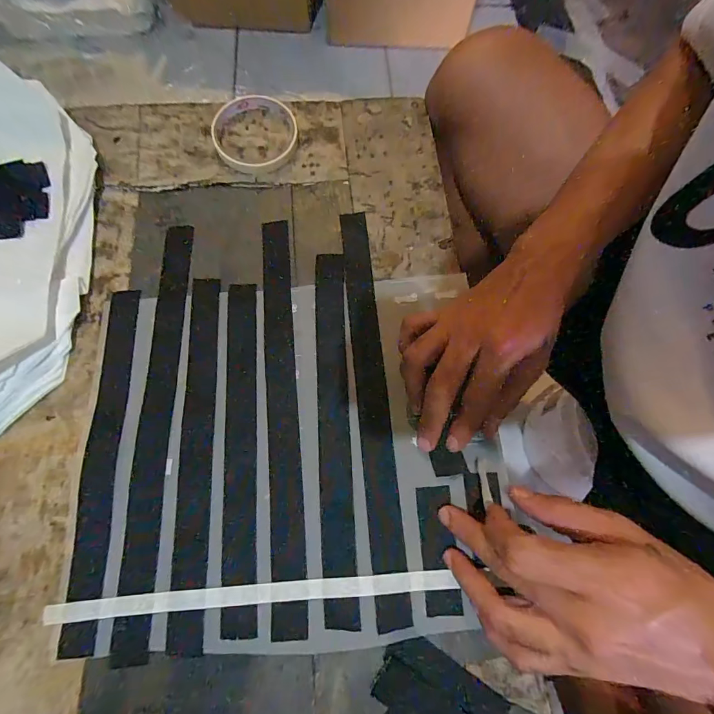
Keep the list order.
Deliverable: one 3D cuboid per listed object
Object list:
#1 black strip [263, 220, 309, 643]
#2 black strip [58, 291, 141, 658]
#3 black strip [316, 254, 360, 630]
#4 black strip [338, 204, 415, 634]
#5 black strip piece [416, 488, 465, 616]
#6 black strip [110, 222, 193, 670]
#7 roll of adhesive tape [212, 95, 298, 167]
[{"bbox_3d":[-0.064,0.031,0.313,0.027,0.010,0.340,-6,71,-2],"label":"black strip"},{"bbox_3d":[-0.204,0.072,0.301,0.028,0.006,0.276,-4,70,-4],"label":"black strip"},{"bbox_3d":[-0.019,0.045,0.304,0.026,0.004,0.295,-3,71,-1],"label":"black strip"},{"bbox_3d":[0.011,0.023,0.314,0.025,0.009,0.341,-5,71,-2],"label":"black strip"},{"bbox_3d":[0.059,0.139,0.272,0.025,0.007,0.083,-5,69,8],"label":"black strip piece"},{"bbox_3d":[-0.165,0.040,0.312,0.029,0.008,0.352,-3,71,-1],"label":"black strip"},{"bbox_3d":[-0.104,-0.231,0.383,0.083,0.018,0.080,0,71,0],"label":"roll of adhesive tape"}]

